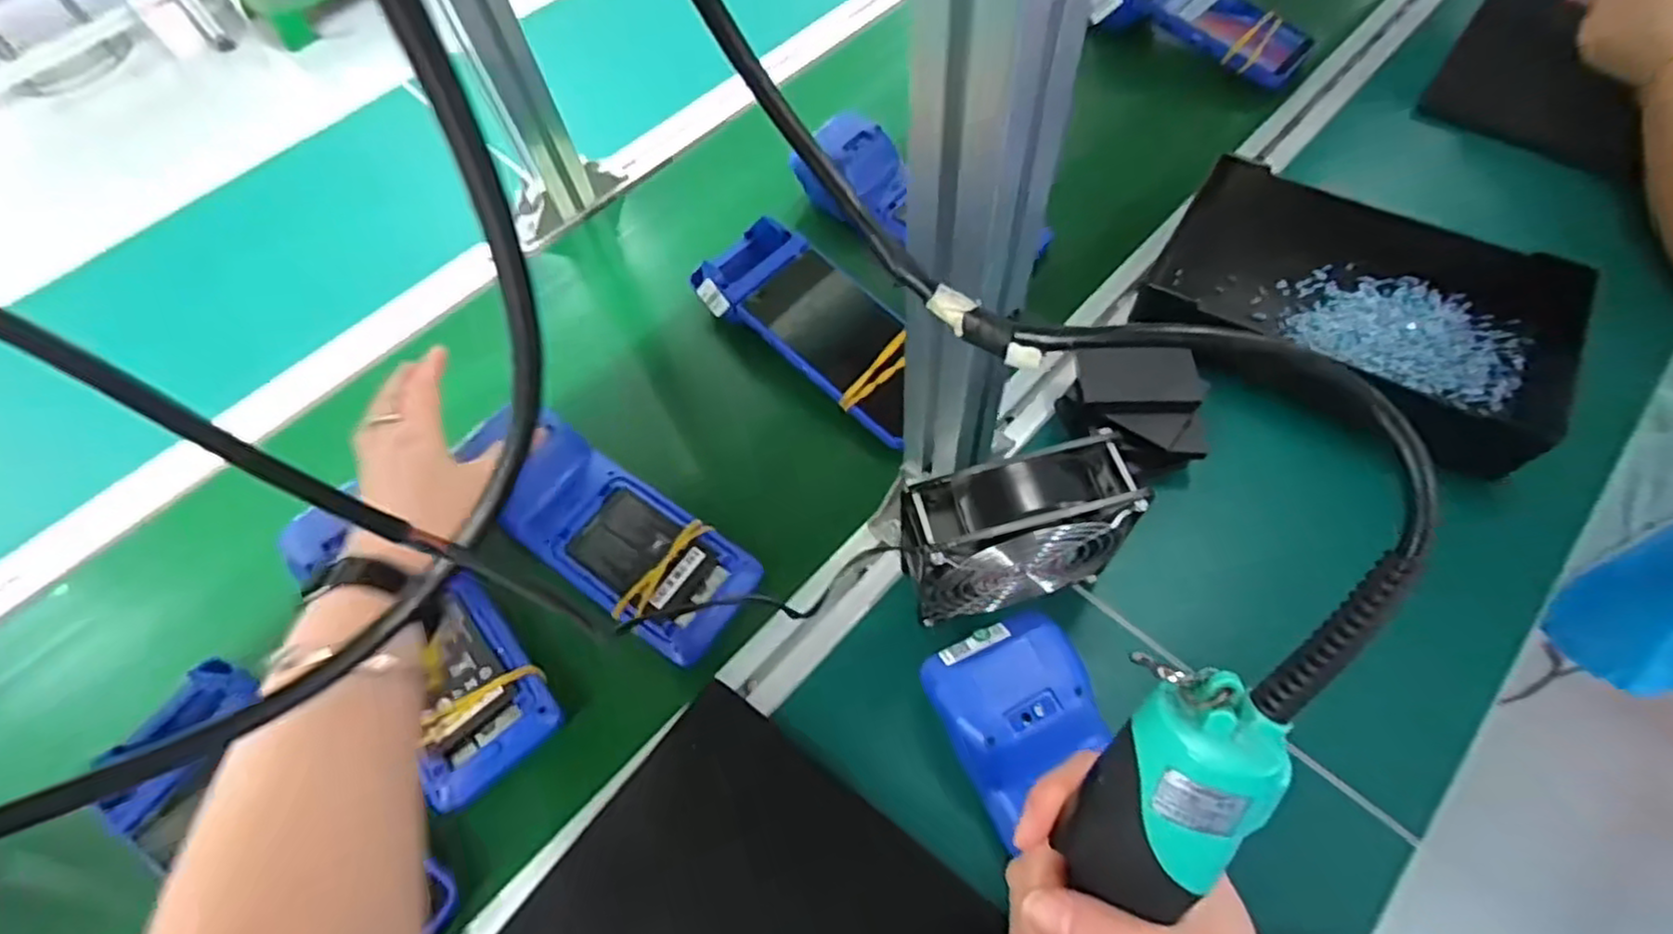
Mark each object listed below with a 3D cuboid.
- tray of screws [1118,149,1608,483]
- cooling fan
[{"bbox_3d":[0.369,-0.117,0.509,0.265,0.053,0.187,25,65,17],"label":"tray of screws"},{"bbox_3d":[0.094,0.045,0.409,0.129,0.120,0.064,-18,61,-7],"label":"cooling fan"}]

